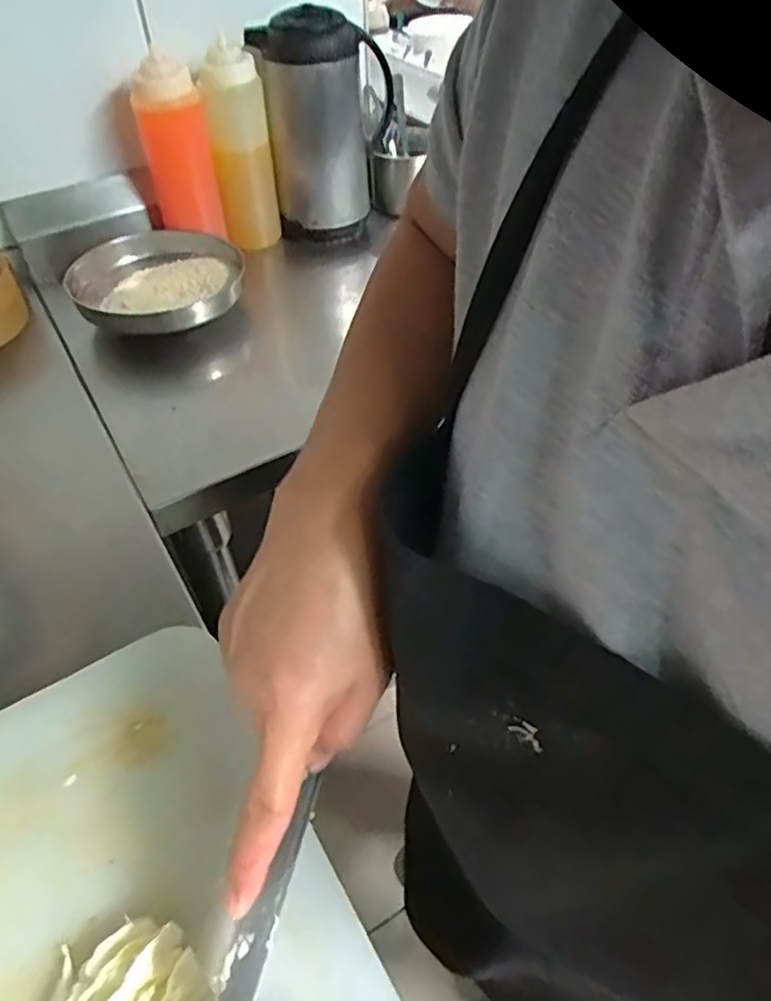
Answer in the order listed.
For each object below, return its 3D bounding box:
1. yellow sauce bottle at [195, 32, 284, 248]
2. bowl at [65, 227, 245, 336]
[{"bbox_3d":[-0.179,-0.431,0.828,0.073,0.229,0.060,-7,48,-4],"label":"yellow sauce bottle"},{"bbox_3d":[-0.276,-0.276,0.799,0.201,0.044,0.210,-2,48,2],"label":"bowl"}]

